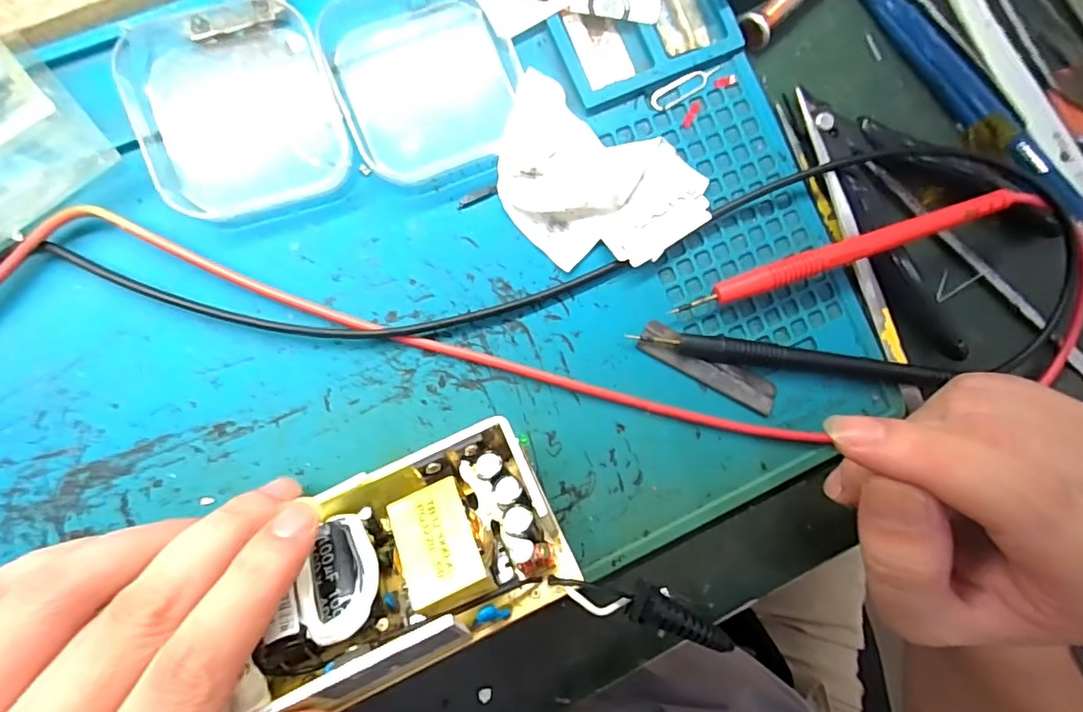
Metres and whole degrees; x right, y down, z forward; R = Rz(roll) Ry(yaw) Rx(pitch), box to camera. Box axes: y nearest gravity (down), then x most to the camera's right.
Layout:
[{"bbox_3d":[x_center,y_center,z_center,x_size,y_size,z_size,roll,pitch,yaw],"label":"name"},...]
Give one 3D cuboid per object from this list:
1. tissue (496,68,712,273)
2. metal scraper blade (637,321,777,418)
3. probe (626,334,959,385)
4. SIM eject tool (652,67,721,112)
[{"bbox_3d":[0.019,-0.062,0.204,0.080,0.009,0.055,29,86,-5],"label":"tissue"},{"bbox_3d":[0.065,0.005,0.208,0.057,0.004,0.013,28,86,-5],"label":"metal scraper blade"},{"bbox_3d":[0.095,0.001,0.208,0.119,0.010,0.009,6,88,-6],"label":"probe"},{"bbox_3d":[0.057,-0.105,0.212,0.032,0.004,0.008,-30,92,-6],"label":"SIM eject tool"}]

